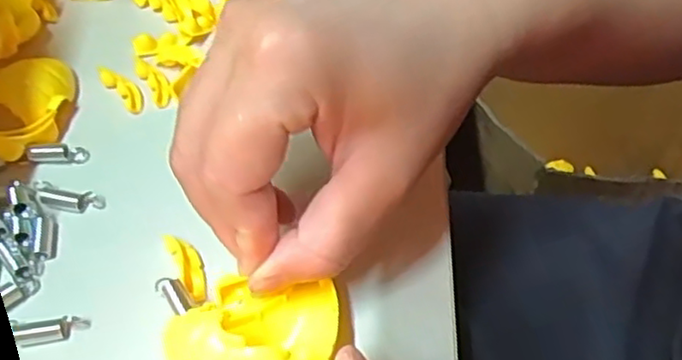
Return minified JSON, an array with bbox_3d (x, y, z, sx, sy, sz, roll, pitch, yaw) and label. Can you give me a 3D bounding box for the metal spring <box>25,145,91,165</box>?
[{"bbox_3d":[-0.117,-0.011,0.280,0.024,0.007,0.008,4,50,-15],"label":"metal spring"}]

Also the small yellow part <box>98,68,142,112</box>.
[{"bbox_3d":[-0.099,-0.042,0.307,0.009,0.006,0.032,-36,60,-26],"label":"small yellow part"}]

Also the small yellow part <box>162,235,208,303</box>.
[{"bbox_3d":[-0.055,0.031,0.247,0.009,0.006,0.028,-23,55,-19],"label":"small yellow part"}]

